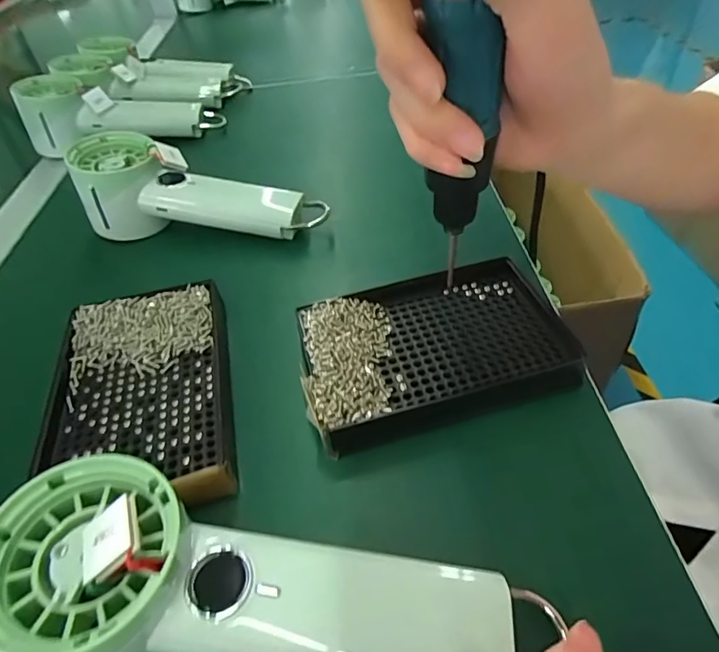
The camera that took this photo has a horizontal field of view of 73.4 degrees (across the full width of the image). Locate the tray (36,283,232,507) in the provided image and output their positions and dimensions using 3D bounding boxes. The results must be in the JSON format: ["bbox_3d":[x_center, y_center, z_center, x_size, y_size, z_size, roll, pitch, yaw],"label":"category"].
[{"bbox_3d":[-0.120,0.037,0.266,0.094,0.027,0.138,-13,46,-7],"label":"tray"}]

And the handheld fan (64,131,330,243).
[{"bbox_3d":[-0.121,-0.107,0.378,0.190,0.065,0.064,1,47,7],"label":"handheld fan"}]

